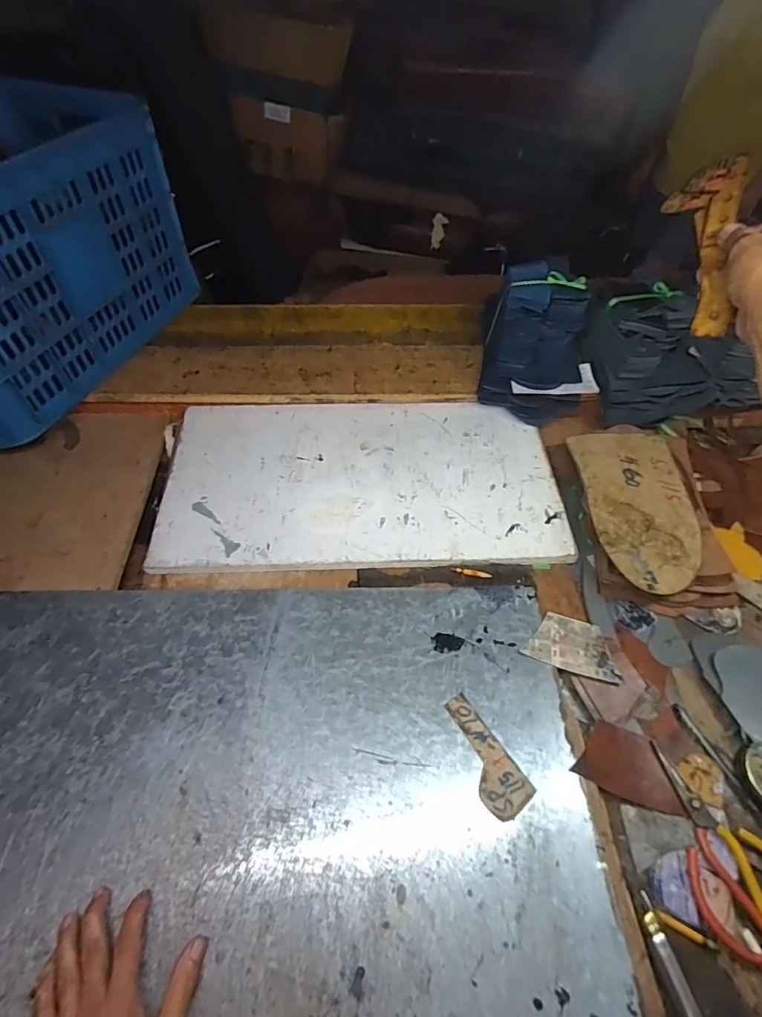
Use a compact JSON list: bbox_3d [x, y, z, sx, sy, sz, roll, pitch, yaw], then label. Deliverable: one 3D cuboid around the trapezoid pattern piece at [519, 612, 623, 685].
[{"bbox_3d":[0.244,0.173,0.603,0.113,0.007,0.074,14,51,9],"label":"trapezoid pattern piece"}]

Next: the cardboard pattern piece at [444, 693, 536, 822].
[{"bbox_3d":[0.110,0.271,0.520,0.053,0.004,0.124,-26,55,-22],"label":"cardboard pattern piece"}]

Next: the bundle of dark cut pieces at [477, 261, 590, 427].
[{"bbox_3d":[0.264,-0.277,0.789,0.164,0.161,0.194,11,55,7],"label":"bundle of dark cut pieces"}]

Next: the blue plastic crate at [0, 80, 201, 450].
[{"bbox_3d":[-0.596,-0.398,0.751,0.314,0.311,0.519,14,56,8],"label":"blue plastic crate"}]

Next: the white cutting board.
[{"bbox_3d":[-0.030,-0.051,0.745,0.595,0.030,0.315,-1,55,-2],"label":"white cutting board"}]

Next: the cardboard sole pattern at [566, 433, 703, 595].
[{"bbox_3d":[0.383,-0.007,0.689,0.153,0.011,0.278,-1,55,3],"label":"cardboard sole pattern"}]

